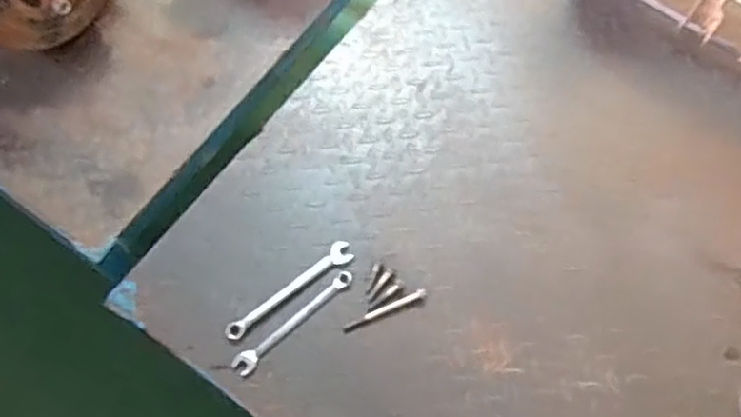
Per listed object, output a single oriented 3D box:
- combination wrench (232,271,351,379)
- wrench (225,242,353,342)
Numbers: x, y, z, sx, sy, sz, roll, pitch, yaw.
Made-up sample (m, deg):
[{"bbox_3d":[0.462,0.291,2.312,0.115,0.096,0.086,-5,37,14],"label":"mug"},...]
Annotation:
[{"bbox_3d":[-0.092,0.135,0.802,0.172,0.008,0.025,-41,72,-15],"label":"combination wrench"},{"bbox_3d":[-0.100,0.100,0.824,0.181,0.016,0.030,-36,70,-13],"label":"wrench"}]

